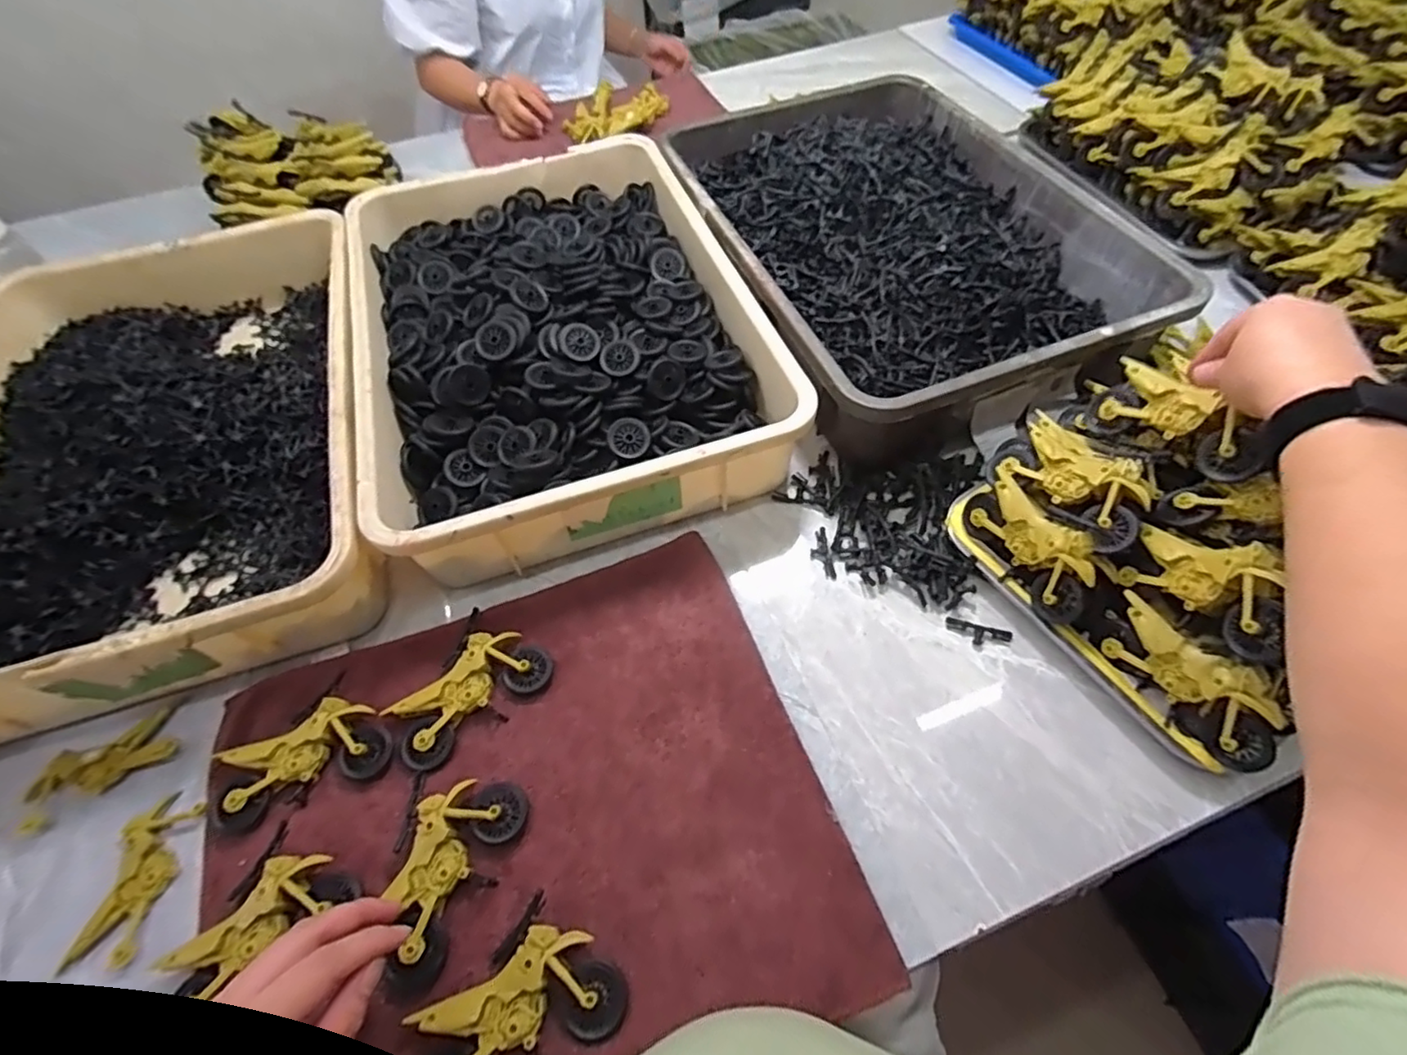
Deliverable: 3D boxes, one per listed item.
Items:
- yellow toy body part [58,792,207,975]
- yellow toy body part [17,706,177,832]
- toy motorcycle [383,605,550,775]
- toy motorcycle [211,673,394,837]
[{"bbox_3d":[-0.374,0.235,0.416,0.042,0.021,0.096,3,57,6],"label":"yellow toy body part"},{"bbox_3d":[-0.439,0.174,0.452,0.096,0.016,0.041,-32,60,-16],"label":"yellow toy body part"},{"bbox_3d":[-0.176,0.124,0.462,0.077,0.020,0.112,31,64,21],"label":"toy motorcycle"},{"bbox_3d":[-0.288,0.161,0.445,0.116,0.025,0.075,-25,59,-13],"label":"toy motorcycle"}]

